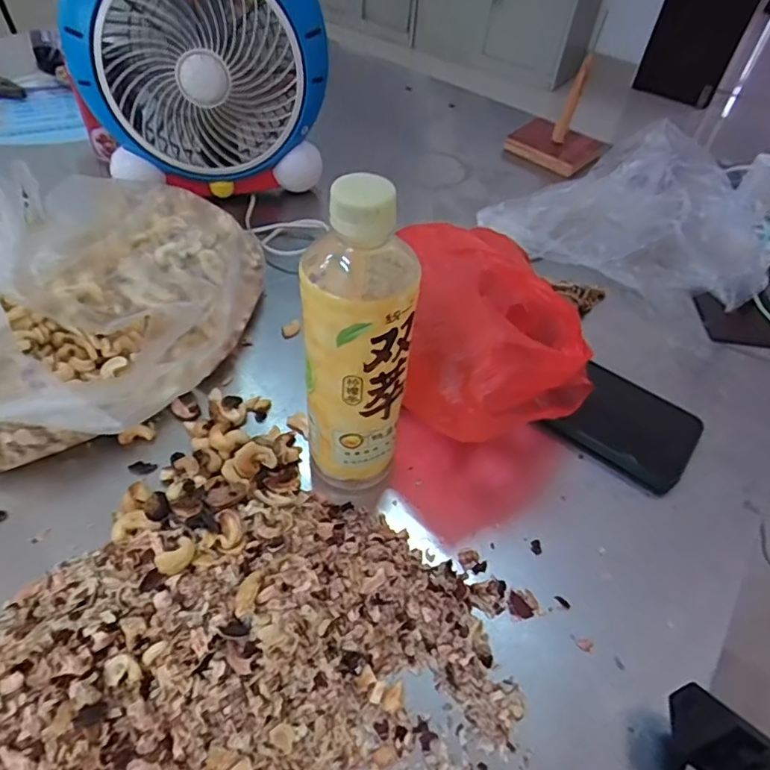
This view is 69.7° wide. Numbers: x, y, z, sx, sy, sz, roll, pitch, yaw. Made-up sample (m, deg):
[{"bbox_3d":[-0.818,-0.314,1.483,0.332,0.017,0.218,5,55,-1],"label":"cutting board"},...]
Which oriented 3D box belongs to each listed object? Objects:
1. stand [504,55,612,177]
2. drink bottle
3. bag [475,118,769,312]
[{"bbox_3d":[0.230,-0.340,0.707,0.111,0.114,0.081,35,54,23],"label":"stand"},{"bbox_3d":[-0.015,-0.023,0.326,0.056,0.204,0.067,-1,49,-6],"label":"drink bottle"},{"bbox_3d":[0.254,-0.182,0.561,0.279,0.116,0.147,24,50,14],"label":"bag"}]

